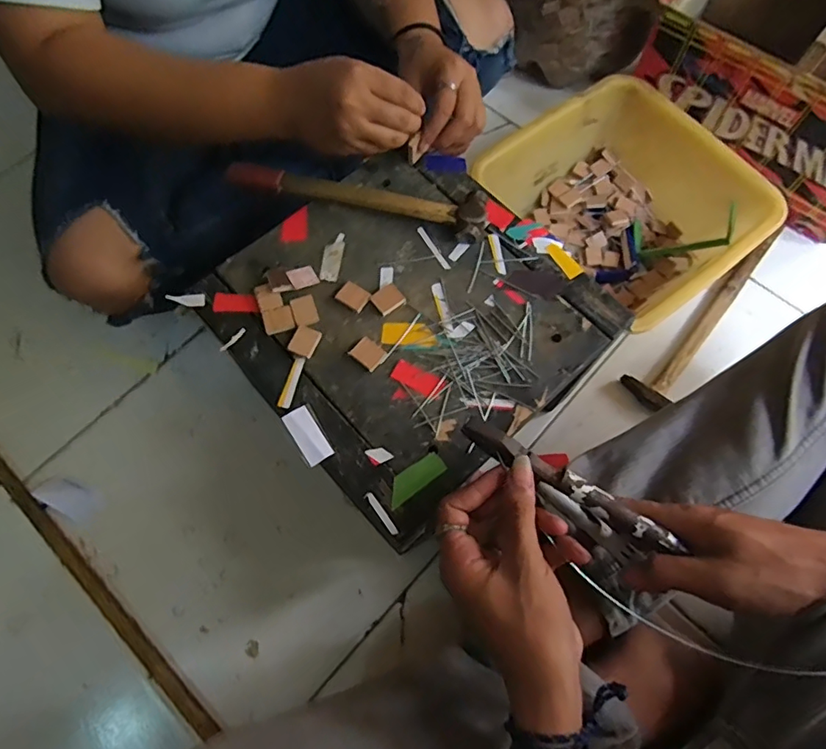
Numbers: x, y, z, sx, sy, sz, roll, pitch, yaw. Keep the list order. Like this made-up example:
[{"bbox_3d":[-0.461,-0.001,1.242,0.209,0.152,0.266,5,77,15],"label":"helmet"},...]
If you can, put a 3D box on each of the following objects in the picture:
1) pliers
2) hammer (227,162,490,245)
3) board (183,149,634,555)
[{"bbox_3d":[0.106,0.082,0.367,0.164,0.065,0.022,37,74,-5],"label":"pliers"},{"bbox_3d":[-0.047,-0.165,0.474,0.233,0.022,0.042,15,71,6],"label":"hammer"},{"bbox_3d":[-0.006,-0.055,0.438,0.269,0.019,0.273,-43,75,-14],"label":"board"}]

